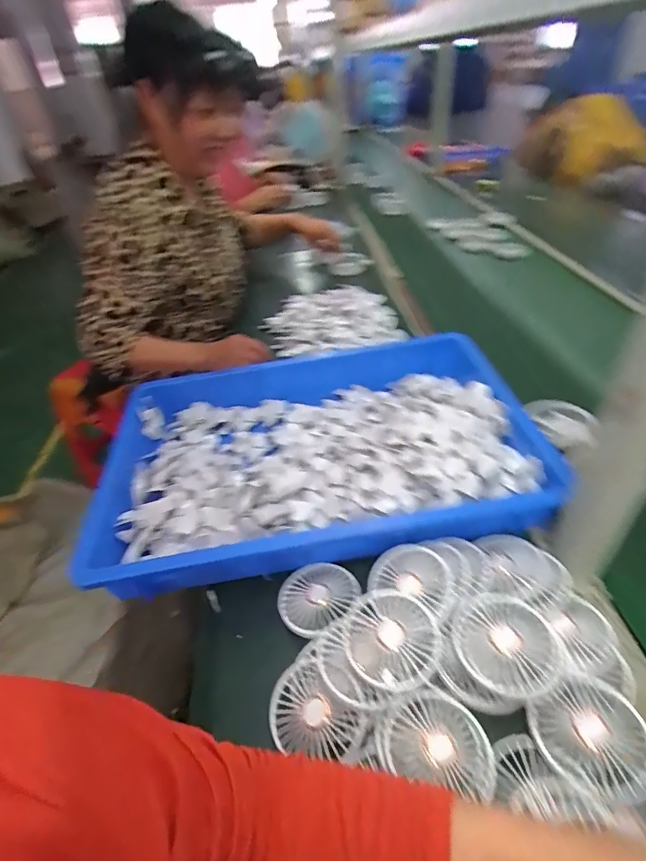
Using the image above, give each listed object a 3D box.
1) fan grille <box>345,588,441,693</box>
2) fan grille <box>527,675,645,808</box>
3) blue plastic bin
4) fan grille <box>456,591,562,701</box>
[{"bbox_3d":[0.066,0.198,0.413,0.085,0.019,0.089,-7,46,7],"label":"fan grille"},{"bbox_3d":[0.222,0.251,0.353,0.086,0.014,0.081,-21,43,-17],"label":"fan grille"},{"bbox_3d":[0.006,0.013,0.631,0.591,0.088,0.395,-8,41,-2],"label":"blue plastic bin"},{"bbox_3d":[0.171,0.194,0.403,0.085,0.023,0.094,-3,41,15],"label":"fan grille"}]

